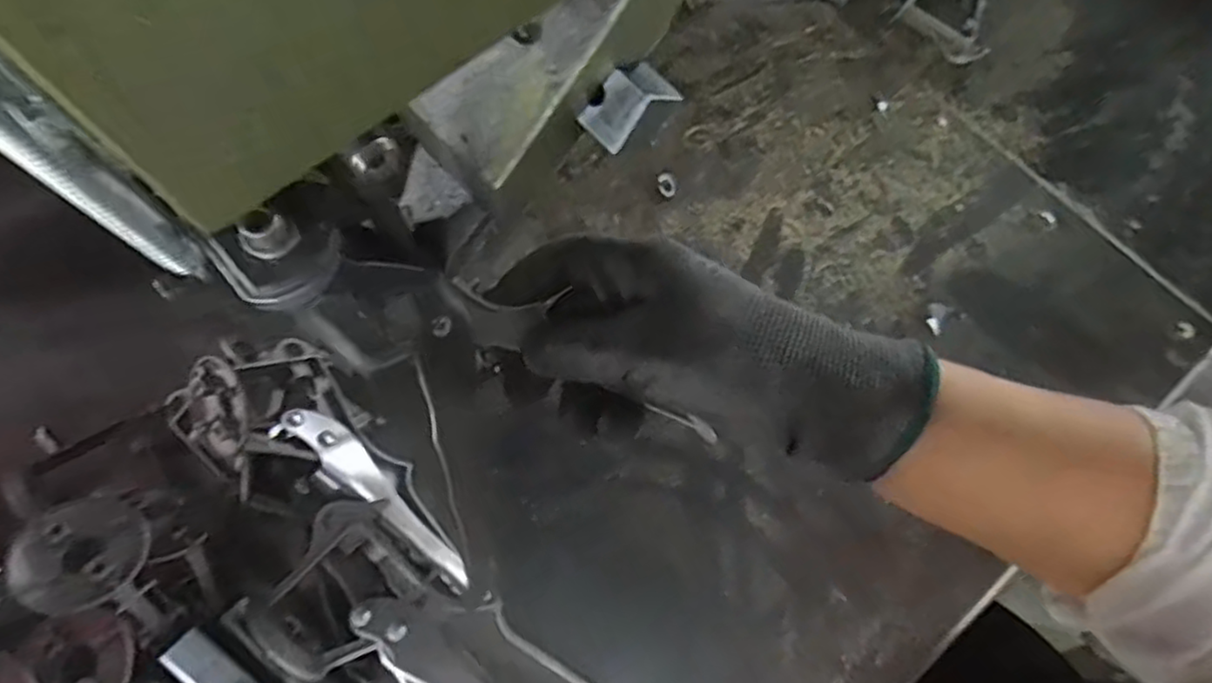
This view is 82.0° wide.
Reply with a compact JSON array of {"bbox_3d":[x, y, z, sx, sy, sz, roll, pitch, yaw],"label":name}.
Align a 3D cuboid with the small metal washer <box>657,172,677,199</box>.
[{"bbox_3d":[0.036,-0.093,0.415,0.012,0.006,0.014,6,71,0],"label":"small metal washer"}]

